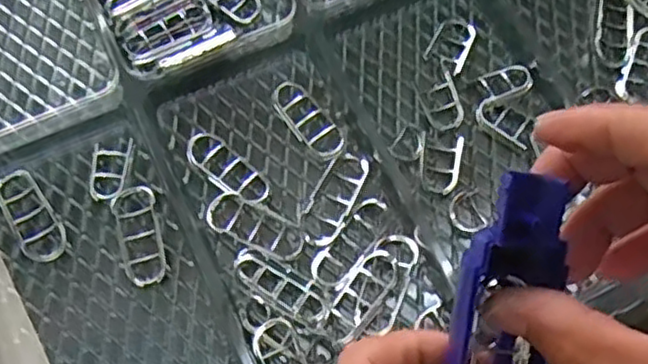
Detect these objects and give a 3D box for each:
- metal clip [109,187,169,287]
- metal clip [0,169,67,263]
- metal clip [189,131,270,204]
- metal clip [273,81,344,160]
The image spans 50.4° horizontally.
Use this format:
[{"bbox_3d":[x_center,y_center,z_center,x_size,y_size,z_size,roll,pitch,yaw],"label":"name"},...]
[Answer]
[{"bbox_3d":[-0.095,0.027,0.353,0.022,0.008,0.053,-15,71,-6],"label":"metal clip"},{"bbox_3d":[-0.152,0.017,0.355,0.022,0.007,0.054,-33,74,-12],"label":"metal clip"},{"bbox_3d":[-0.051,-0.007,0.367,0.051,0.010,0.021,39,74,12],"label":"metal clip"},{"bbox_3d":[-0.008,-0.034,0.378,0.021,0.010,0.052,-36,74,-13],"label":"metal clip"}]

